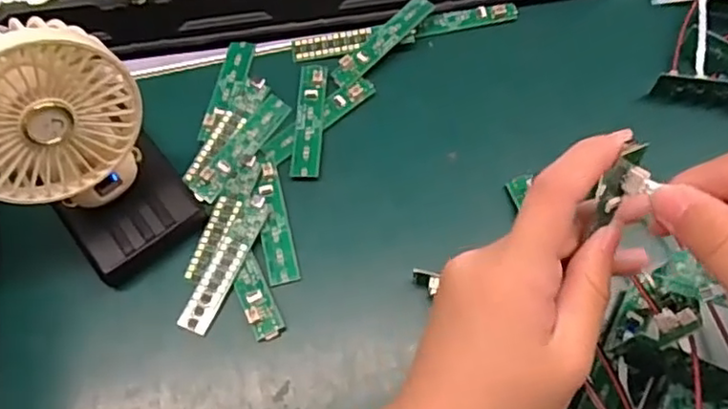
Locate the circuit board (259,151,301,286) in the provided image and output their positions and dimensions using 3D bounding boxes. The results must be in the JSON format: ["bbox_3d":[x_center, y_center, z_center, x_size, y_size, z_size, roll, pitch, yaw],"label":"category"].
[{"bbox_3d":[-0.054,0.006,0.379,0.018,0.005,0.085,-13,63,-4],"label":"circuit board"}]

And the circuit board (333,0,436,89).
[{"bbox_3d":[0.013,-0.111,0.427,0.084,0.004,0.016,-42,78,-6],"label":"circuit board"}]

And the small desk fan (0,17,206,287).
[{"bbox_3d":[-0.149,-0.027,0.325,0.087,0.131,0.086,-37,67,-16],"label":"small desk fan"}]

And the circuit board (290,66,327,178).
[{"bbox_3d":[-0.035,-0.055,0.408,0.018,0.006,0.084,1,63,3],"label":"circuit board"}]

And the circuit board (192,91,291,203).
[{"bbox_3d":[-0.077,-0.037,0.402,0.018,0.005,0.083,30,68,16],"label":"circuit board"}]

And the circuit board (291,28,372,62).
[{"bbox_3d":[-0.022,-0.110,0.435,0.061,0.004,0.021,-9,62,6],"label":"circuit board"}]

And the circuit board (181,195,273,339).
[{"bbox_3d":[-0.079,0.033,0.367,0.018,0.005,0.084,20,65,12],"label":"circuit board"}]

